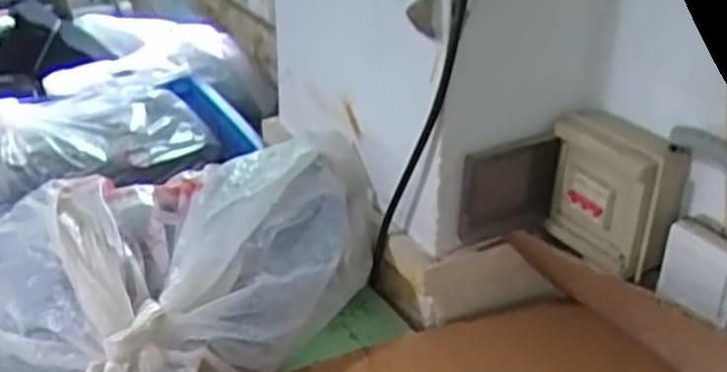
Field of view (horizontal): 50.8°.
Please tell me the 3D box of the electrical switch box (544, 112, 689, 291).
[{"bbox_3d":[0.281,0.013,0.854,0.075,0.155,0.137,-12,31,-23],"label":"electrical switch box"}]

